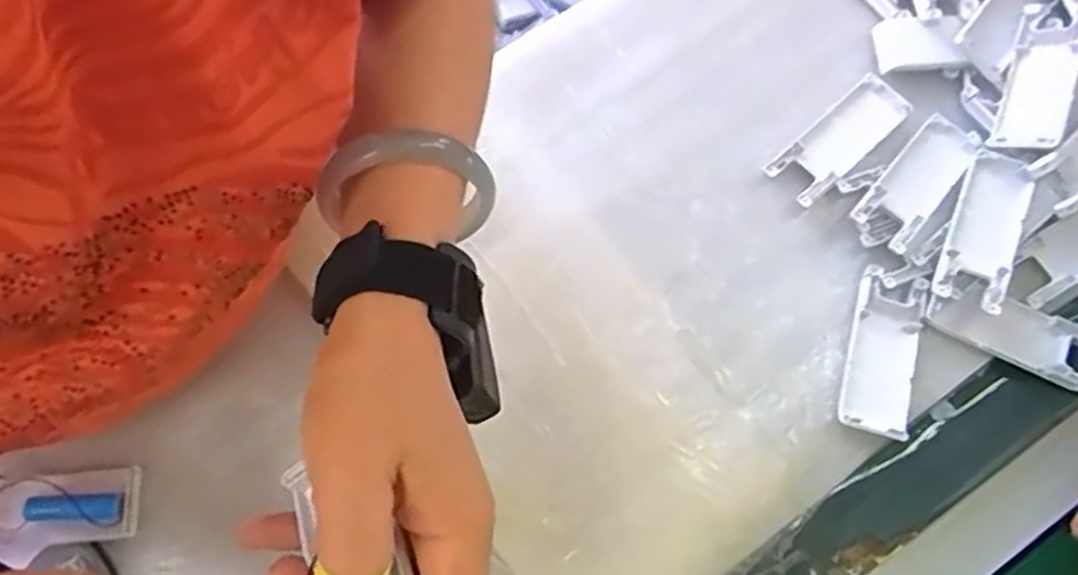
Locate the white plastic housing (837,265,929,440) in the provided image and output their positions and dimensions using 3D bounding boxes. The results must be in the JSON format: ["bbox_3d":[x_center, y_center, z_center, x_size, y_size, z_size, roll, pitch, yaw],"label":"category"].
[{"bbox_3d":[0.214,0.040,0.469,0.041,0.013,0.103,18,74,3],"label":"white plastic housing"}]

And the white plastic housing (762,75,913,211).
[{"bbox_3d":[0.202,-0.100,0.512,0.104,0.010,0.039,-40,79,-12],"label":"white plastic housing"}]

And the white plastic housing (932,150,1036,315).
[{"bbox_3d":[0.280,-0.035,0.480,0.037,0.022,0.103,25,74,6],"label":"white plastic housing"}]

